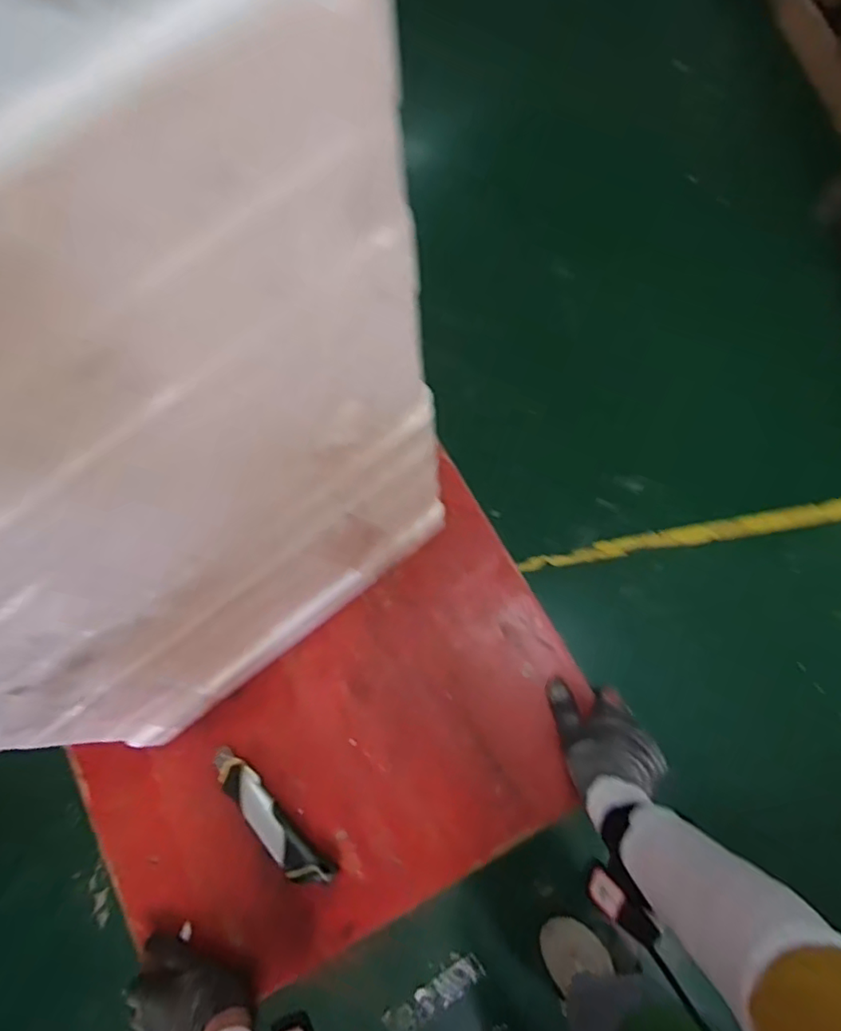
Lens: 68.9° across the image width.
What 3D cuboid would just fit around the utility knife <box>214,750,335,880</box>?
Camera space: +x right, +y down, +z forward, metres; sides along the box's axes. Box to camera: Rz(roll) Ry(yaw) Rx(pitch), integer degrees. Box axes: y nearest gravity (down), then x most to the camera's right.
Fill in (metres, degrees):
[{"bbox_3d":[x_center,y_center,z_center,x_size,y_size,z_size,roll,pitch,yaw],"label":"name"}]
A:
[{"bbox_3d":[-0.151,0.302,0.608,0.161,0.013,0.037,43,78,14],"label":"utility knife"}]

